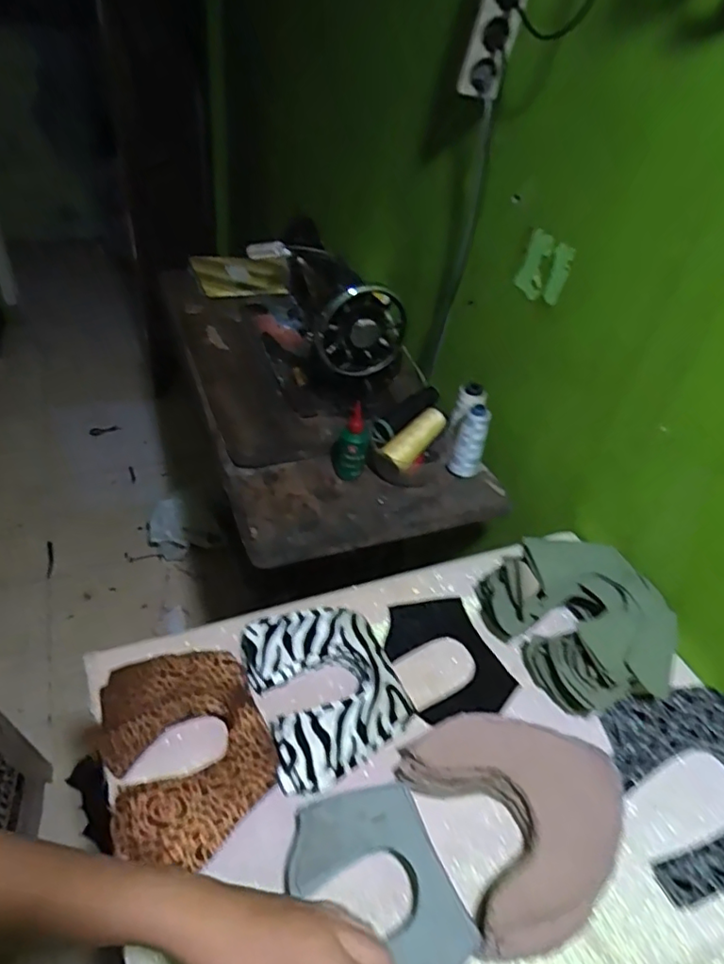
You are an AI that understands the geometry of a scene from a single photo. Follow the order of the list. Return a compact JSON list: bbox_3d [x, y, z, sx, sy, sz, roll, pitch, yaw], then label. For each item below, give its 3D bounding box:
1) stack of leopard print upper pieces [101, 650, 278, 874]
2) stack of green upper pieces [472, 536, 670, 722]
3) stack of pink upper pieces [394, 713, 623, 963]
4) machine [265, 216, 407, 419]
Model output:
[{"bbox_3d":[-0.157,0.238,0.522,0.135,0.033,0.179,-12,44,-22],"label":"stack of leopard print upper pieces"},{"bbox_3d":[0.245,0.148,0.649,0.160,0.079,0.201,-21,48,-30],"label":"stack of green upper pieces"},{"bbox_3d":[0.146,0.285,0.513,0.175,0.030,0.173,-14,45,-23],"label":"stack of pink upper pieces"},{"bbox_3d":[-0.066,-0.278,0.950,0.150,0.205,0.320,-10,44,-20],"label":"machine"}]

